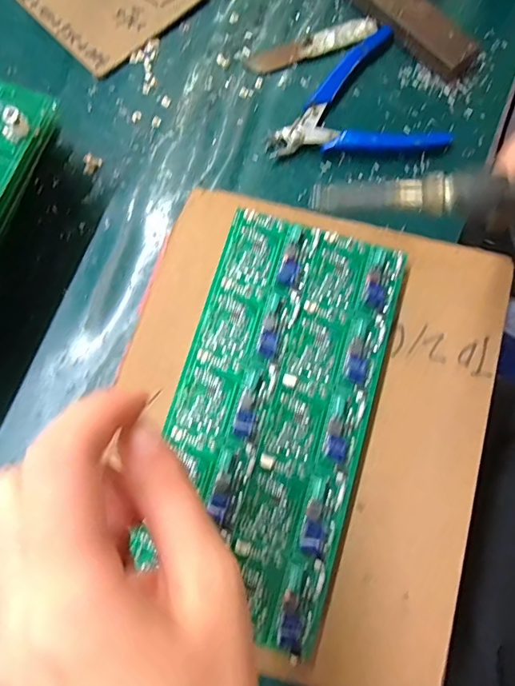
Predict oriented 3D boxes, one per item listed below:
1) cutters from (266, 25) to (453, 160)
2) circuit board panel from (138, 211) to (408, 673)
[{"bbox_3d":[0.069,-0.182,0.326,0.121,0.015,0.100,-1,77,0],"label":"cutters"},{"bbox_3d":[0.008,0.034,0.249,0.105,0.010,0.214,16,78,4],"label":"circuit board panel"}]

